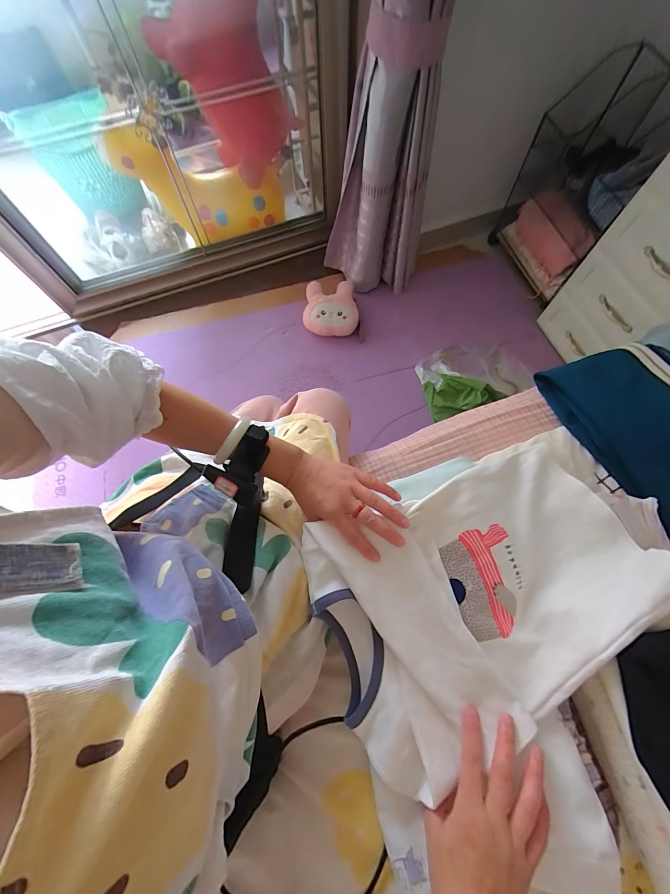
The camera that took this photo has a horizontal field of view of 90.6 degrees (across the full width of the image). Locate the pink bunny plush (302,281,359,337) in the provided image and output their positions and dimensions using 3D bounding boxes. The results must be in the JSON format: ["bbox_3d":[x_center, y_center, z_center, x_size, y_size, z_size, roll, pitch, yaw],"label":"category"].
[{"bbox_3d":[-0.019,-0.500,1.184,0.192,0.075,0.212,-5,70,-1],"label":"pink bunny plush"}]

